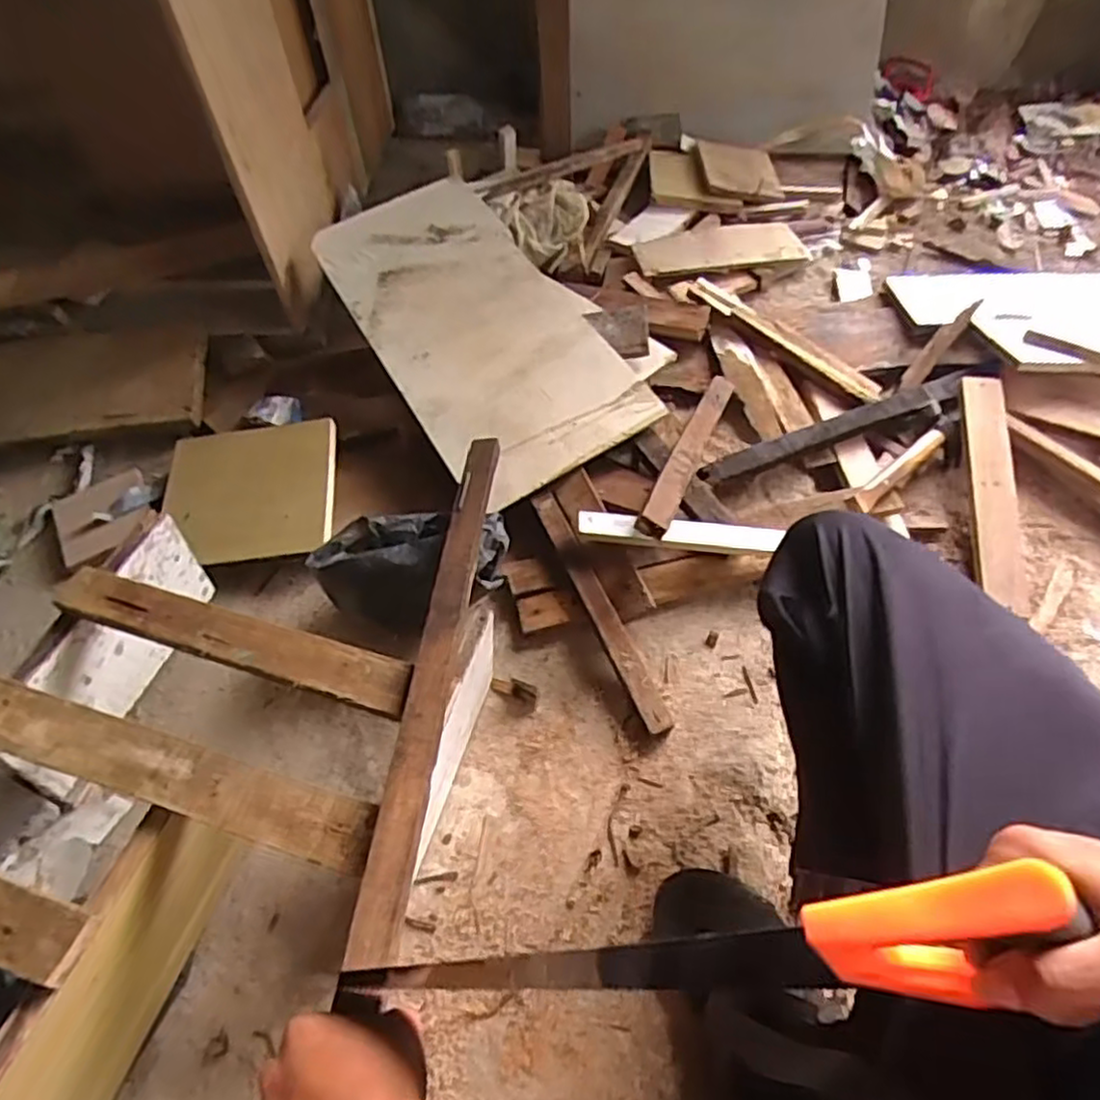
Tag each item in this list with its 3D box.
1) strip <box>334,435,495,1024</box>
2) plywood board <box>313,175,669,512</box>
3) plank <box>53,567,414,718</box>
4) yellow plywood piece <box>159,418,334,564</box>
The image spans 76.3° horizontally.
[{"bbox_3d":[-0.094,0.073,0.610,0.034,0.016,0.545,4,46,2],"label":"strip"},{"bbox_3d":[-0.089,-0.323,0.972,0.308,0.026,0.543,-28,67,-11],"label":"plywood board"},{"bbox_3d":[-0.276,0.073,0.610,0.321,0.023,0.049,12,56,12],"label":"plank"},{"bbox_3d":[-0.388,-0.078,0.906,0.224,0.012,0.208,-10,60,3],"label":"yellow plywood piece"}]

